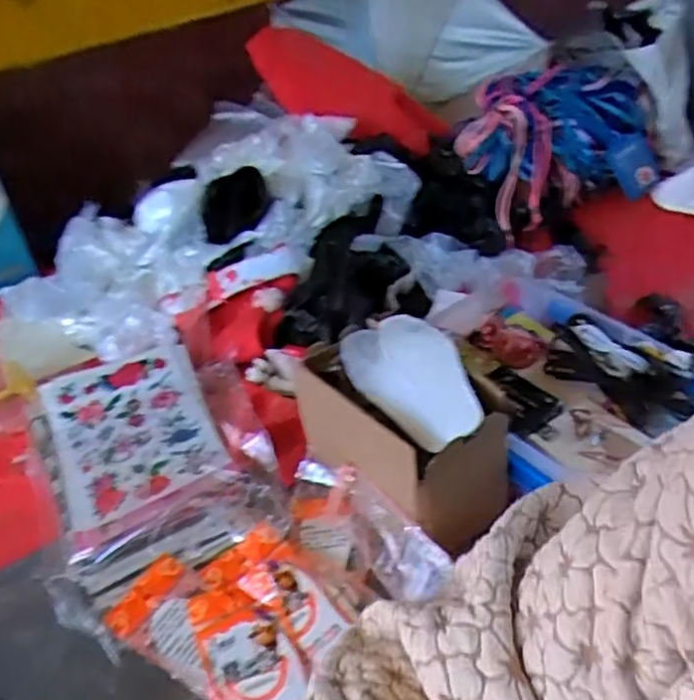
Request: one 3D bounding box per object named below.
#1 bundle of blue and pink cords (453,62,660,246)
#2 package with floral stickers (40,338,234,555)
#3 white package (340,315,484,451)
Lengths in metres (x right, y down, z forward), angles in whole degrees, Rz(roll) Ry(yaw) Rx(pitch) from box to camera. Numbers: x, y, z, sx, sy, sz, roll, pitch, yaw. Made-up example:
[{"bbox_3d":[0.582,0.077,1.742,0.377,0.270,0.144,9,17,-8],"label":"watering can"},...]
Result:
[{"bbox_3d":[0.366,-0.355,1.230,0.342,0.174,0.330,6,39,16],"label":"bundle of blue and pink cords"},{"bbox_3d":[-0.268,0.103,0.865,0.191,0.050,0.292,-19,39,-15],"label":"package with floral stickers"},{"bbox_3d":[0.064,0.028,0.683,0.099,0.033,0.169,-16,38,-11],"label":"white package"}]

